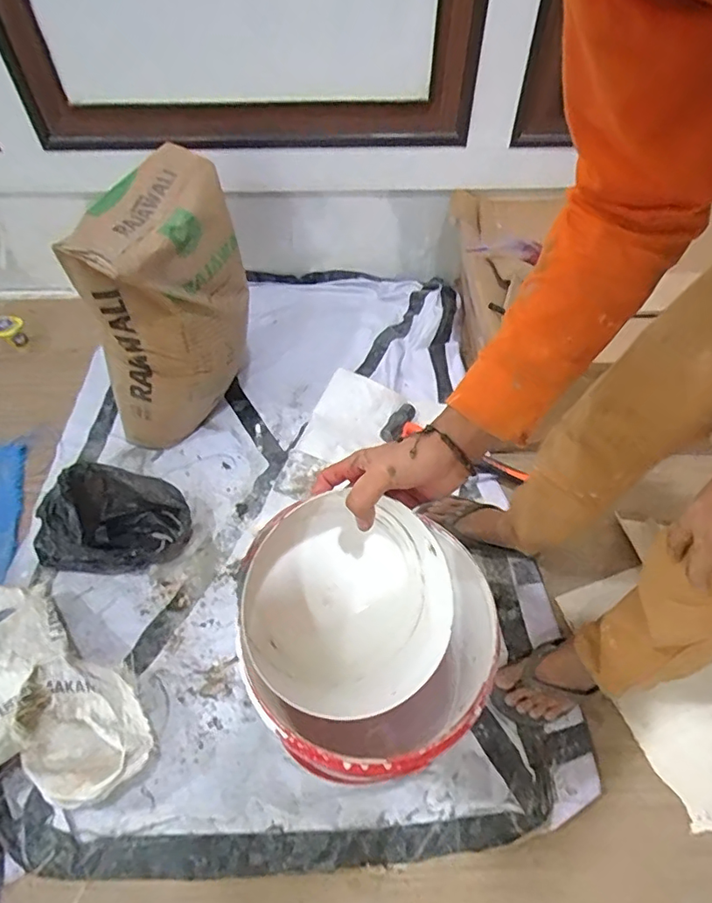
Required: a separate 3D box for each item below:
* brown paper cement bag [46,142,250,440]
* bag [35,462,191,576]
[{"bbox_3d":[-0.354,-0.274,1.065,0.196,0.465,0.348,17,56,13],"label":"brown paper cement bag"},{"bbox_3d":[-0.465,0.129,1.007,0.278,0.152,0.160,-3,55,-1],"label":"bag"}]

